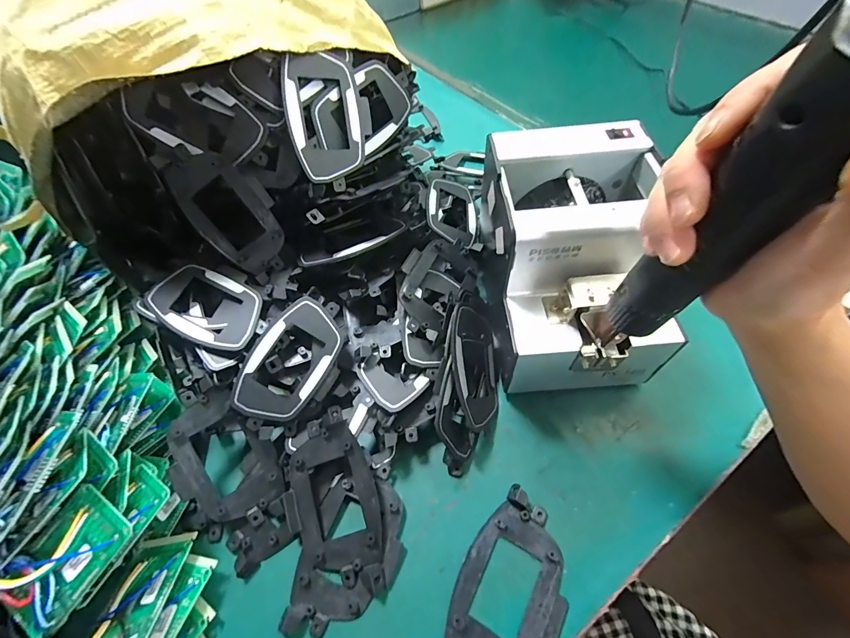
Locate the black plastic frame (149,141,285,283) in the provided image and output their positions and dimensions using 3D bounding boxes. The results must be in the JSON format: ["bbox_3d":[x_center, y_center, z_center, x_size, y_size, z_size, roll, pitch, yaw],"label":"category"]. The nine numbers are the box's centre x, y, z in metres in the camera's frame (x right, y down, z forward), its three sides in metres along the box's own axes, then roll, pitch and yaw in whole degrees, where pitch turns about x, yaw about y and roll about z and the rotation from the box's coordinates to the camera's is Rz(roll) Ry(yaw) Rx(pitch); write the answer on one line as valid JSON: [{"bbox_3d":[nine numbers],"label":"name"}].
[{"bbox_3d":[-0.160,-0.088,0.314,0.066,0.116,0.008,-27,26,11],"label":"black plastic frame"}]

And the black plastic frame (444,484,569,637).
[{"bbox_3d":[0.059,0.191,0.263,0.069,0.012,0.124,27,64,20],"label":"black plastic frame"}]

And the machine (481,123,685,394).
[{"bbox_3d":[0.121,-0.048,0.320,0.126,0.134,0.181,-7,57,0],"label":"machine"}]

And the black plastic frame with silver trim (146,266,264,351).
[{"bbox_3d":[-0.186,-0.011,0.324,0.100,0.013,0.058,20,61,17],"label":"black plastic frame with silver trim"}]

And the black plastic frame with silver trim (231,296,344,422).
[{"bbox_3d":[-0.111,0.034,0.311,0.068,0.008,0.102,33,78,4],"label":"black plastic frame with silver trim"}]

